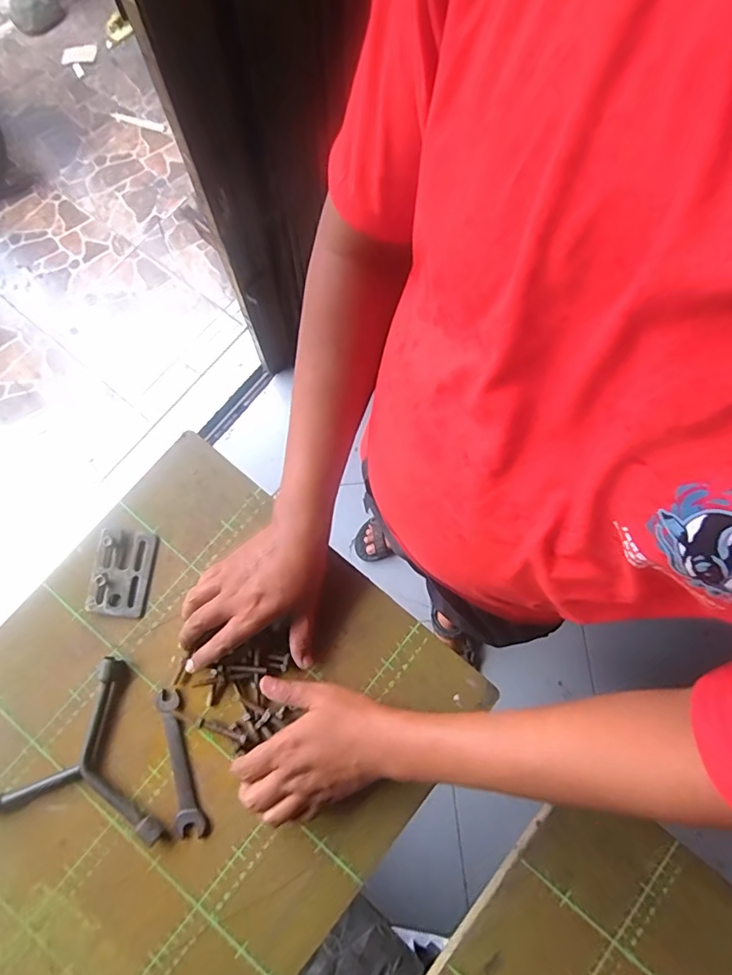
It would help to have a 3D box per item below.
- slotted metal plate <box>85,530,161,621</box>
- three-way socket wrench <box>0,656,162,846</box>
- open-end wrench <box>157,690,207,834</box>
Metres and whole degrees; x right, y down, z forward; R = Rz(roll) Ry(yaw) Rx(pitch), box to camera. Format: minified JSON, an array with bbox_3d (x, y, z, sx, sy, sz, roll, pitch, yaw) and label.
[{"bbox_3d":[-0.230,0.081,0.474,0.055,0.010,0.077,8,78,1],"label":"slotted metal plate"},{"bbox_3d":[-0.264,0.247,0.436,0.137,0.015,0.154,-19,79,-5],"label":"three-way socket wrench"},{"bbox_3d":[-0.165,0.242,0.443,0.023,0.007,0.121,-14,78,-4],"label":"open-end wrench"}]

